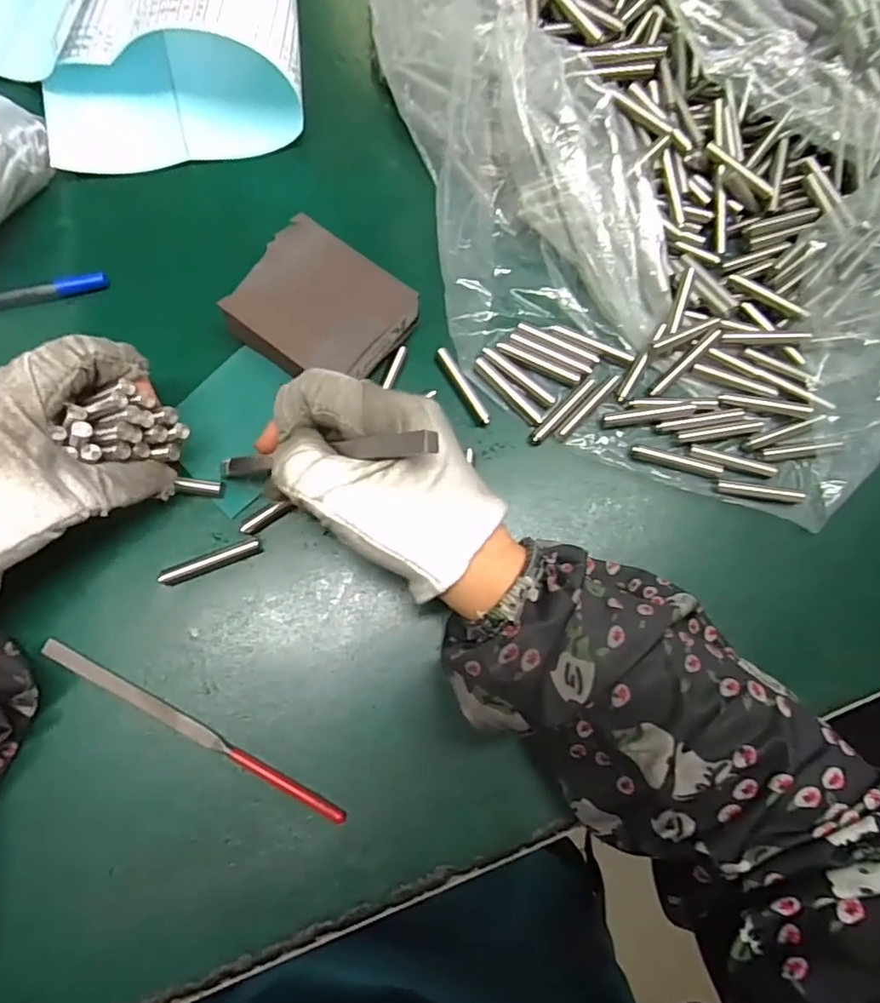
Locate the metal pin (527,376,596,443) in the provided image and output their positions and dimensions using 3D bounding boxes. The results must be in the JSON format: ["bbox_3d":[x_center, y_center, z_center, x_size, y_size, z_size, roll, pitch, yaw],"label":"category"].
[{"bbox_3d":[0.065,-0.049,0.302,0.007,0.007,0.049,43,79,4],"label":"metal pin"}]

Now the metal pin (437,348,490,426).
[{"bbox_3d":[0.013,-0.062,0.301,0.008,0.006,0.048,-31,83,-9],"label":"metal pin"}]

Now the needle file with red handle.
[{"bbox_3d":[-0.111,0.103,0.252,0.154,0.007,0.007,28,78,2],"label":"needle file with red handle"}]

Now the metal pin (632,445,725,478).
[{"bbox_3d":[0.127,-0.022,0.299,0.049,0.007,0.008,14,78,-1],"label":"metal pin"}]

